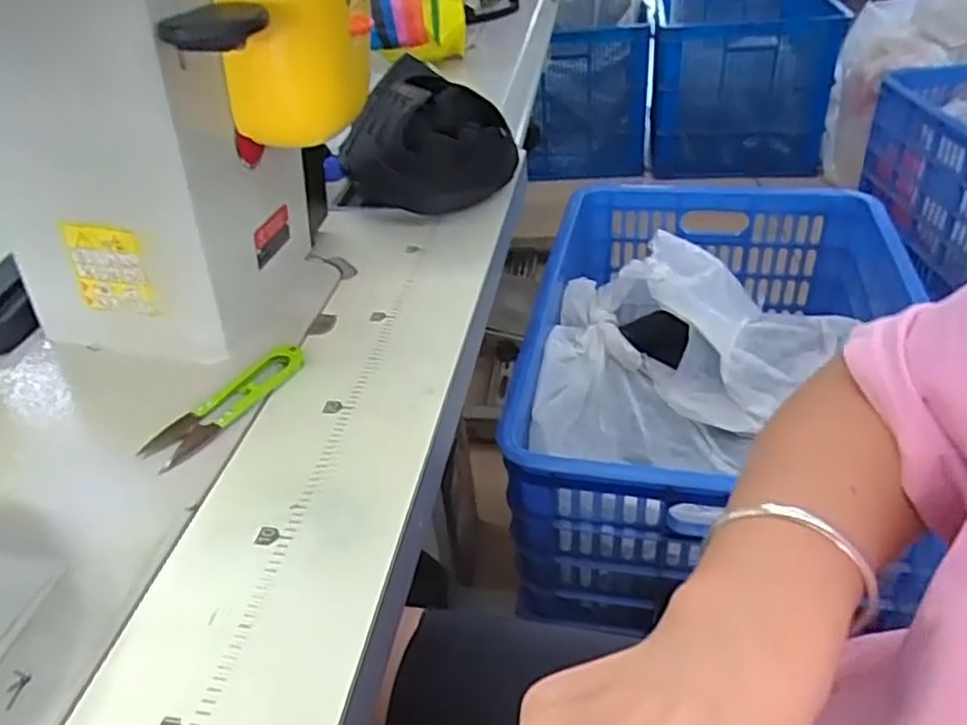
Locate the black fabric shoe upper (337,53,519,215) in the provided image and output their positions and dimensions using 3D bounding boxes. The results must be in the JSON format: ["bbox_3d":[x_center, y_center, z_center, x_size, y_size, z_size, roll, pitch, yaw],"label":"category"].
[{"bbox_3d":[-0.051,-0.189,0.642,0.160,0.100,0.117,24,46,34],"label":"black fabric shoe upper"}]

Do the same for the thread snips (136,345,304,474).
[{"bbox_3d":[-0.155,0.024,0.441,0.027,0.009,0.118,16,42,27],"label":"thread snips"}]

